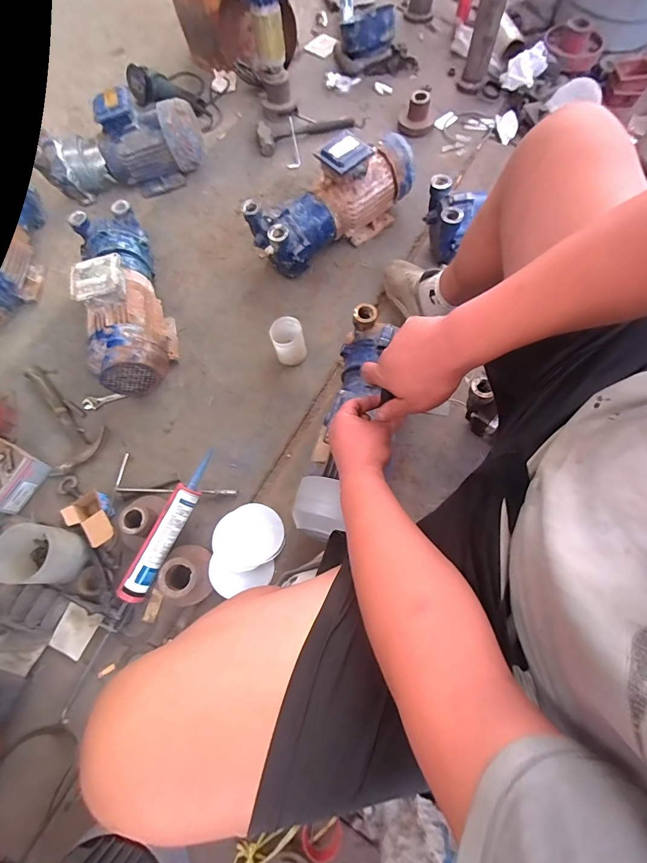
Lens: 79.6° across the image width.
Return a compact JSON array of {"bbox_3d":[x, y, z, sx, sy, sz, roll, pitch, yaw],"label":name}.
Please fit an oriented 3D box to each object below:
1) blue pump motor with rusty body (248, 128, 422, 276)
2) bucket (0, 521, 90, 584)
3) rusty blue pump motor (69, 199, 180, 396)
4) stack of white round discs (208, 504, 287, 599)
[{"bbox_3d":[0.025,-0.603,1.022,0.463,0.217,0.172,-40,74,-10],"label":"blue pump motor with rusty body"},{"bbox_3d":[-0.554,0.247,0.778,0.124,0.110,0.110,12,71,7],"label":"bucket"},{"bbox_3d":[-0.490,-0.332,0.948,0.159,0.224,0.475,-19,72,-4],"label":"rusty blue pump motor"},{"bbox_3d":[-0.159,0.218,0.814,0.143,0.016,0.129,-24,66,-7],"label":"stack of white round discs"}]

